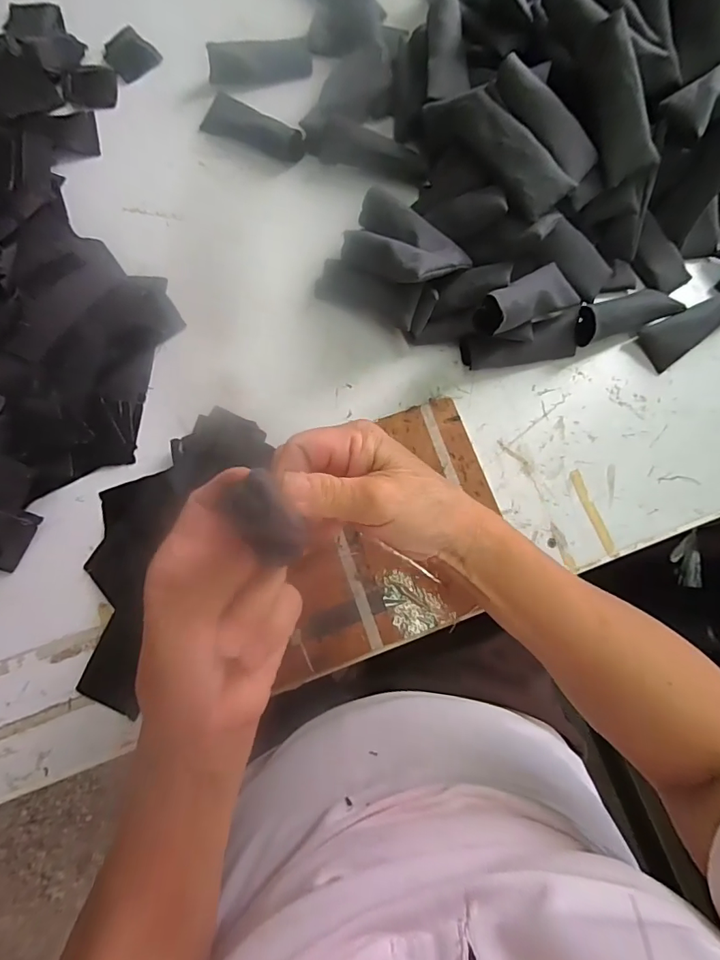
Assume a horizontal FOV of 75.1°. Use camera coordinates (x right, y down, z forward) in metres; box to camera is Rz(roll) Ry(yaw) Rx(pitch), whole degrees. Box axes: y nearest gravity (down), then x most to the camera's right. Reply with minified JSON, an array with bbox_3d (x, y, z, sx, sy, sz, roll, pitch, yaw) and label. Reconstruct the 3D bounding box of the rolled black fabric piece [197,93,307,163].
[{"bbox_3d":[-0.109,-0.351,0.469,0.107,0.028,0.023,26,79,5],"label":"rolled black fabric piece"}]

